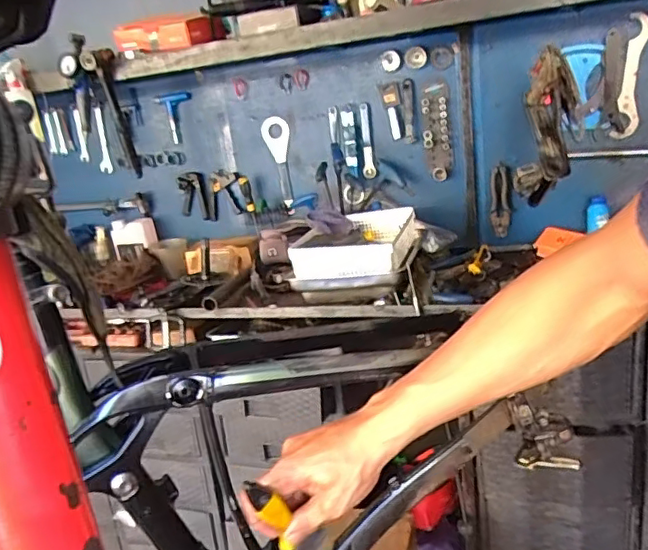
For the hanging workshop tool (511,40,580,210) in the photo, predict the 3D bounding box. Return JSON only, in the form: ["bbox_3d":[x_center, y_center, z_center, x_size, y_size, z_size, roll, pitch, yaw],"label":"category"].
[{"bbox_3d":[0.458,-0.299,1.177,0.129,0.283,0.077,0,16,21],"label":"hanging workshop tool"}]

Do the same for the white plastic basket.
[{"bbox_3d":[0.086,-0.071,1.404,0.253,0.099,0.359,-2,16,17],"label":"white plastic basket"}]

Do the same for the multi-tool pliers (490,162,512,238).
[{"bbox_3d":[0.451,-0.191,1.471,0.048,0.177,0.016,-4,15,8],"label":"multi-tool pliers"}]

